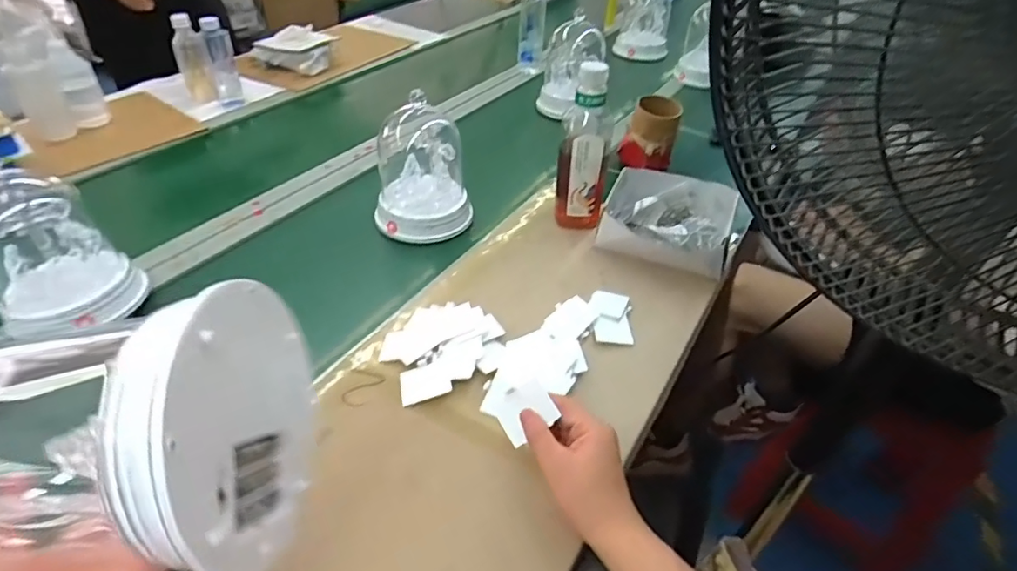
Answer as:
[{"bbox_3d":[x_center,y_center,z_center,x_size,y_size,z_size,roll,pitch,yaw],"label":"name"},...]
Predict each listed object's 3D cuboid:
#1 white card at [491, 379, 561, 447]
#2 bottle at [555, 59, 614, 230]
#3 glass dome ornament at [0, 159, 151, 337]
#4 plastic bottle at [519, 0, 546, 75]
[{"bbox_3d":[0.016,0.120,0.524,0.055,0.007,0.048,-34,62,5],"label":"white card"},{"bbox_3d":[0.113,-0.203,0.823,0.078,0.236,0.075,9,40,7],"label":"bottle"},{"bbox_3d":[-0.531,-0.041,0.634,0.124,0.172,0.146,32,48,31],"label":"glass dome ornament"},{"bbox_3d":[0.061,-0.672,1.437,0.066,0.217,0.060,2,40,-1],"label":"plastic bottle"}]

